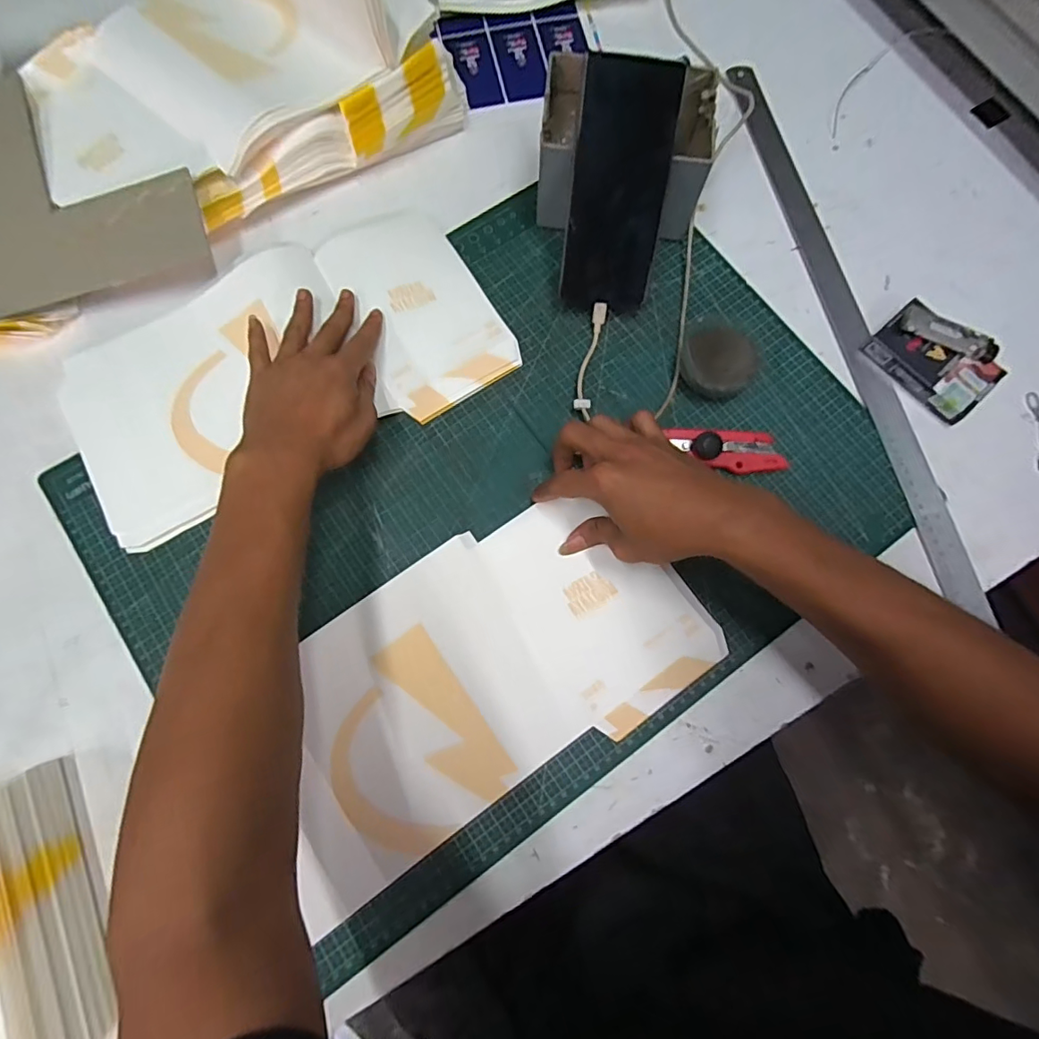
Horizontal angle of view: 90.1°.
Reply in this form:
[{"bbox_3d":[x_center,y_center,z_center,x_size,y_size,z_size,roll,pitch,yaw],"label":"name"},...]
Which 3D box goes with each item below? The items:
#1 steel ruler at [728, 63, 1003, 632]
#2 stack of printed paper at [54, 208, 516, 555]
[{"bbox_3d":[0.285,-0.190,0.459,0.032,0.007,0.554,-12,76,-5],"label":"steel ruler"},{"bbox_3d":[-0.200,-0.138,0.442,0.357,0.021,0.201,-24,78,-4],"label":"stack of printed paper"}]

